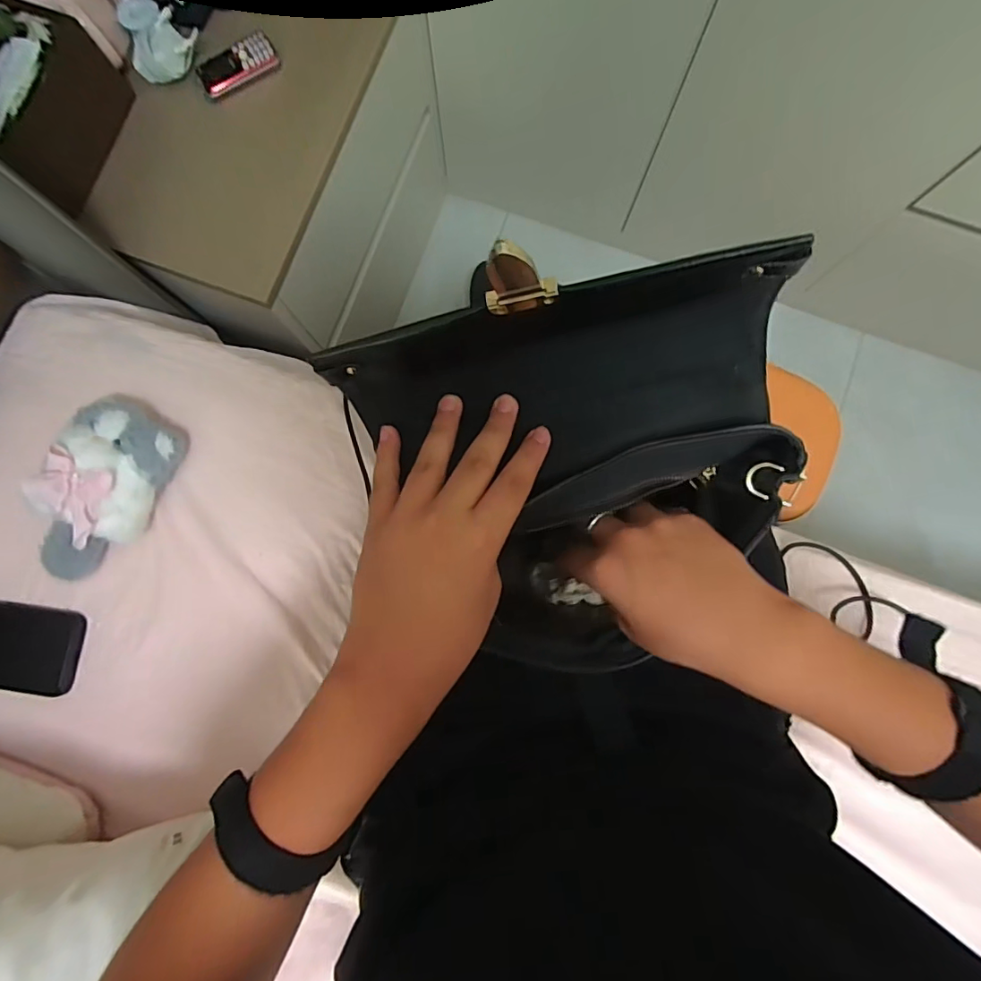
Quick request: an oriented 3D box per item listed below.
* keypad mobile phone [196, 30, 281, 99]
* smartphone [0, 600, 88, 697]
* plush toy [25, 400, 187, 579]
[{"bbox_3d":[-0.314,-0.529,0.627,0.099,0.023,0.037,-25,84,-3],"label":"keypad mobile phone"},{"bbox_3d":[-0.493,0.151,0.497,0.170,0.009,0.082,8,84,1],"label":"smartphone"},{"bbox_3d":[-0.376,-0.001,0.487,0.090,0.065,0.176,26,84,3],"label":"plush toy"}]

